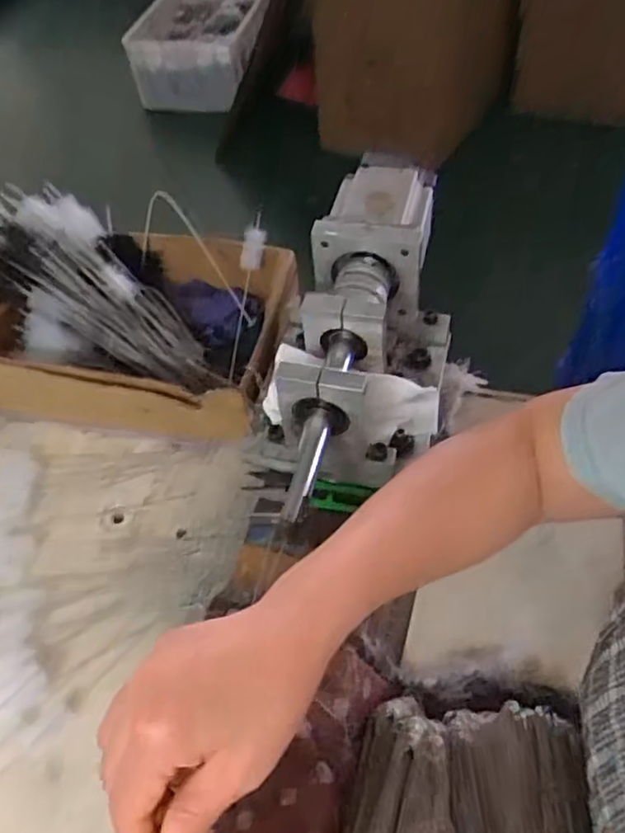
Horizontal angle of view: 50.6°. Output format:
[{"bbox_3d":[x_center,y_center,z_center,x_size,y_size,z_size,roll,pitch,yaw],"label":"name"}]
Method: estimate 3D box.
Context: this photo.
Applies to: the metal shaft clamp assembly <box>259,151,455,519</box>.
[{"bbox_3d":[0.040,-0.055,0.509,0.121,0.110,0.321,11,54,14],"label":"metal shaft clamp assembly"}]

